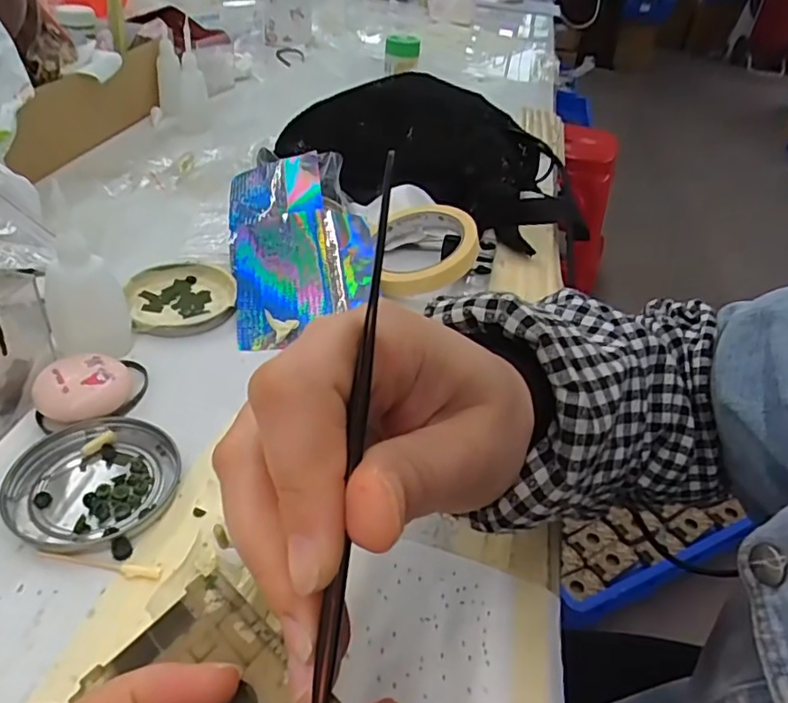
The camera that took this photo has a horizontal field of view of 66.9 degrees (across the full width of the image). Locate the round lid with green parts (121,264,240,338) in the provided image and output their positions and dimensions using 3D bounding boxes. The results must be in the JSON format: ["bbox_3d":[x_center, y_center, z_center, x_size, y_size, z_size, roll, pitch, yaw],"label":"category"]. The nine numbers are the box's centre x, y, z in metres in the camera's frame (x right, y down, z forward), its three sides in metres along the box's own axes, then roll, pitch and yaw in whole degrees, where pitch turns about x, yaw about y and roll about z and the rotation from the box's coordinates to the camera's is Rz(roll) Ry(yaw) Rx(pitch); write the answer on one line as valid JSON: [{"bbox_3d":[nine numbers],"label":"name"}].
[{"bbox_3d":[-0.151,-0.040,0.426,0.074,0.015,0.082,-11,42,-22],"label":"round lid with green parts"}]

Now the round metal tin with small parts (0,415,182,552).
[{"bbox_3d":[-0.151,0.064,0.300,0.078,0.009,0.074,5,38,-4],"label":"round metal tin with small parts"}]

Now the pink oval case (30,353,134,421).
[{"bbox_3d":[-0.174,0.022,0.335,0.047,0.022,0.038,-4,40,-14],"label":"pink oval case"}]

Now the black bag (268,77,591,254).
[{"bbox_3d":[0.028,-0.193,0.584,0.292,0.096,0.199,5,38,-3],"label":"black bag"}]

